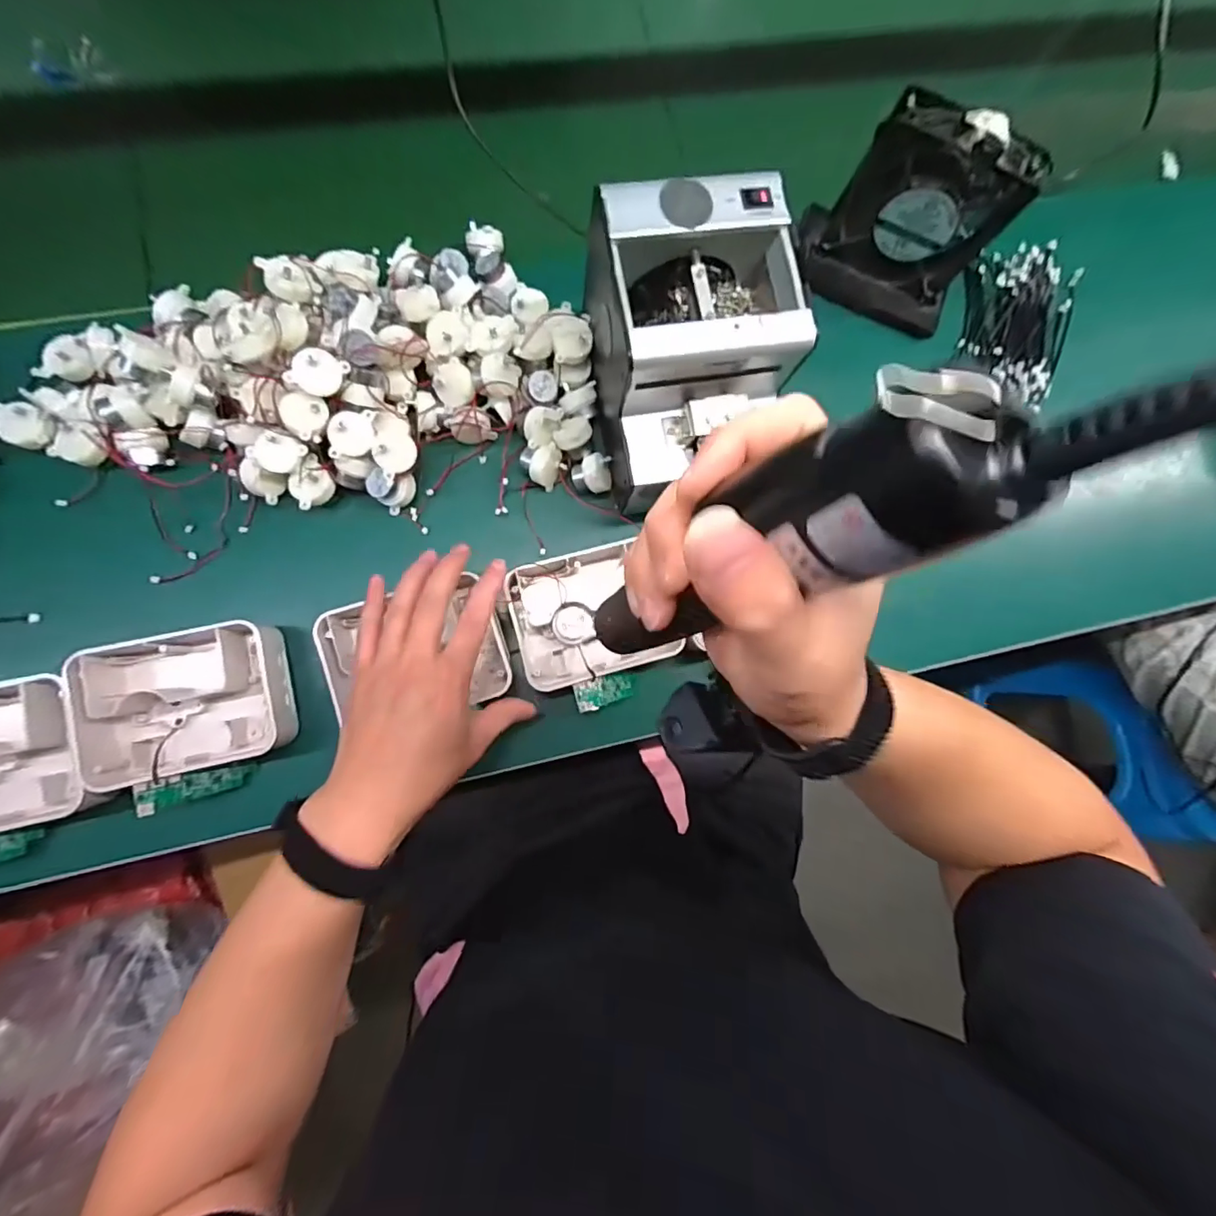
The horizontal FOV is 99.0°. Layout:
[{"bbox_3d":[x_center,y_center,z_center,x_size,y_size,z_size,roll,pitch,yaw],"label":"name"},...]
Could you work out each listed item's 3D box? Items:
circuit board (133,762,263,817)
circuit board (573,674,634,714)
[{"bbox_3d":[-0.300,0.130,0.382,0.070,0.006,0.023,-10,105,-41],"label":"circuit board"},{"bbox_3d":[-0.001,0.067,0.416,0.060,0.008,0.023,-6,83,-44],"label":"circuit board"}]

